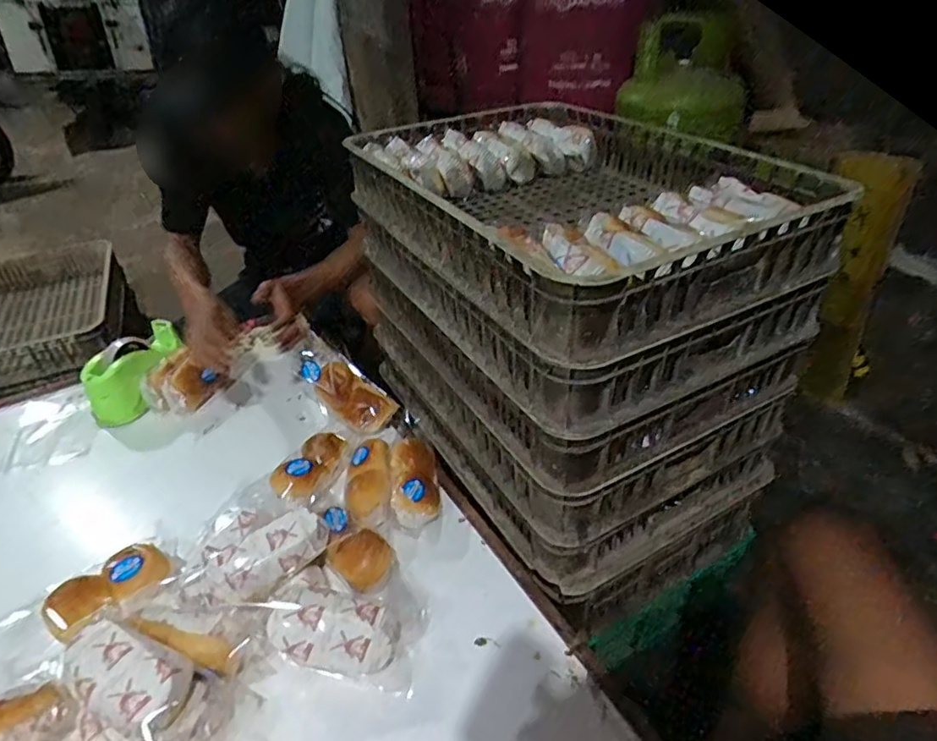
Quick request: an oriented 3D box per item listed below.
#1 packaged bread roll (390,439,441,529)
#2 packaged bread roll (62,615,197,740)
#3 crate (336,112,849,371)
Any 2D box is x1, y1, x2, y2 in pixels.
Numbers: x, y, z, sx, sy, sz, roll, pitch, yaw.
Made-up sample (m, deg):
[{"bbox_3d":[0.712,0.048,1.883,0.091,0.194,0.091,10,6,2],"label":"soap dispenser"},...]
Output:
[{"bbox_3d":[-0.078,0.156,0.829,0.066,0.046,0.138,-6,52,-5],"label":"packaged bread roll"},{"bbox_3d":[-0.355,0.318,0.591,0.135,0.057,0.092,17,40,25],"label":"packaged bread roll"},{"bbox_3d":[0.126,-0.246,0.791,0.430,0.094,0.605,-20,39,-23],"label":"crate"}]

